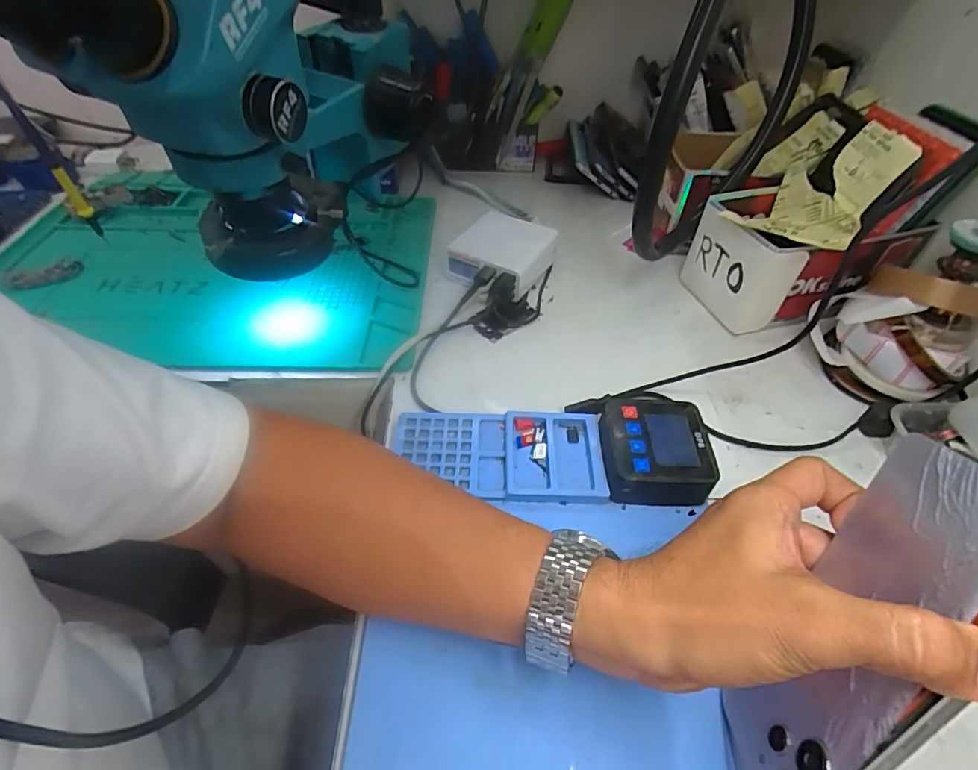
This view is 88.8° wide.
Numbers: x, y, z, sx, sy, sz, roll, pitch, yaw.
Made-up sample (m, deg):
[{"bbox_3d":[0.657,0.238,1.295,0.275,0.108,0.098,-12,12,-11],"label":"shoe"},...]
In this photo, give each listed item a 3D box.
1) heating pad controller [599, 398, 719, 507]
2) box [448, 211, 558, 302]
[{"bbox_3d":[0.115,0.049,0.356,0.073,0.037,0.076,3,47,-1],"label":"heating pad controller"},{"bbox_3d":[0.015,-0.136,0.525,0.088,0.044,0.095,26,51,19],"label":"box"}]

